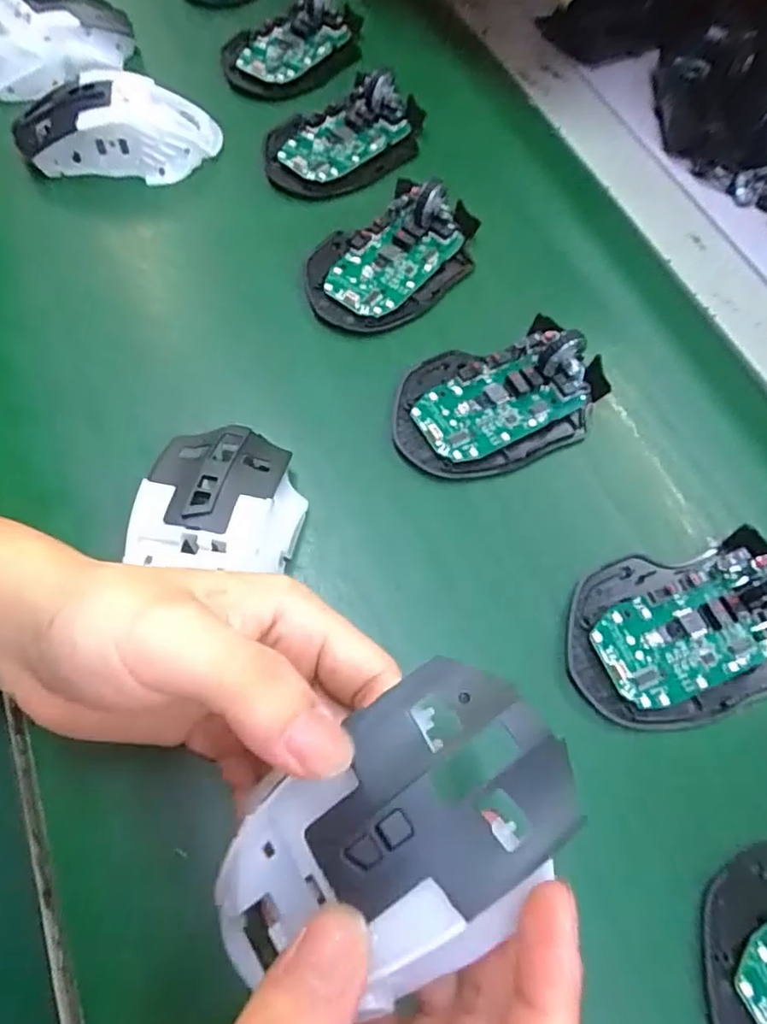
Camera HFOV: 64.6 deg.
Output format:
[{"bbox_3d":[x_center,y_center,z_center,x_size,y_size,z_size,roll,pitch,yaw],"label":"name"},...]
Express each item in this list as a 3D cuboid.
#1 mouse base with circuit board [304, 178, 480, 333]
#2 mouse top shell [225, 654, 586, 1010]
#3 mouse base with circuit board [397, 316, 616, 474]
[{"bbox_3d":[0.006,-0.149,0.341,0.109,0.024,0.069,-40,73,-19],"label":"mouse base with circuit board"},{"bbox_3d":[0.003,0.083,0.154,0.090,0.029,0.057,-34,71,-17],"label":"mouse top shell"},{"bbox_3d":[0.059,-0.061,0.303,0.111,0.024,0.070,-17,67,-11],"label":"mouse base with circuit board"}]

